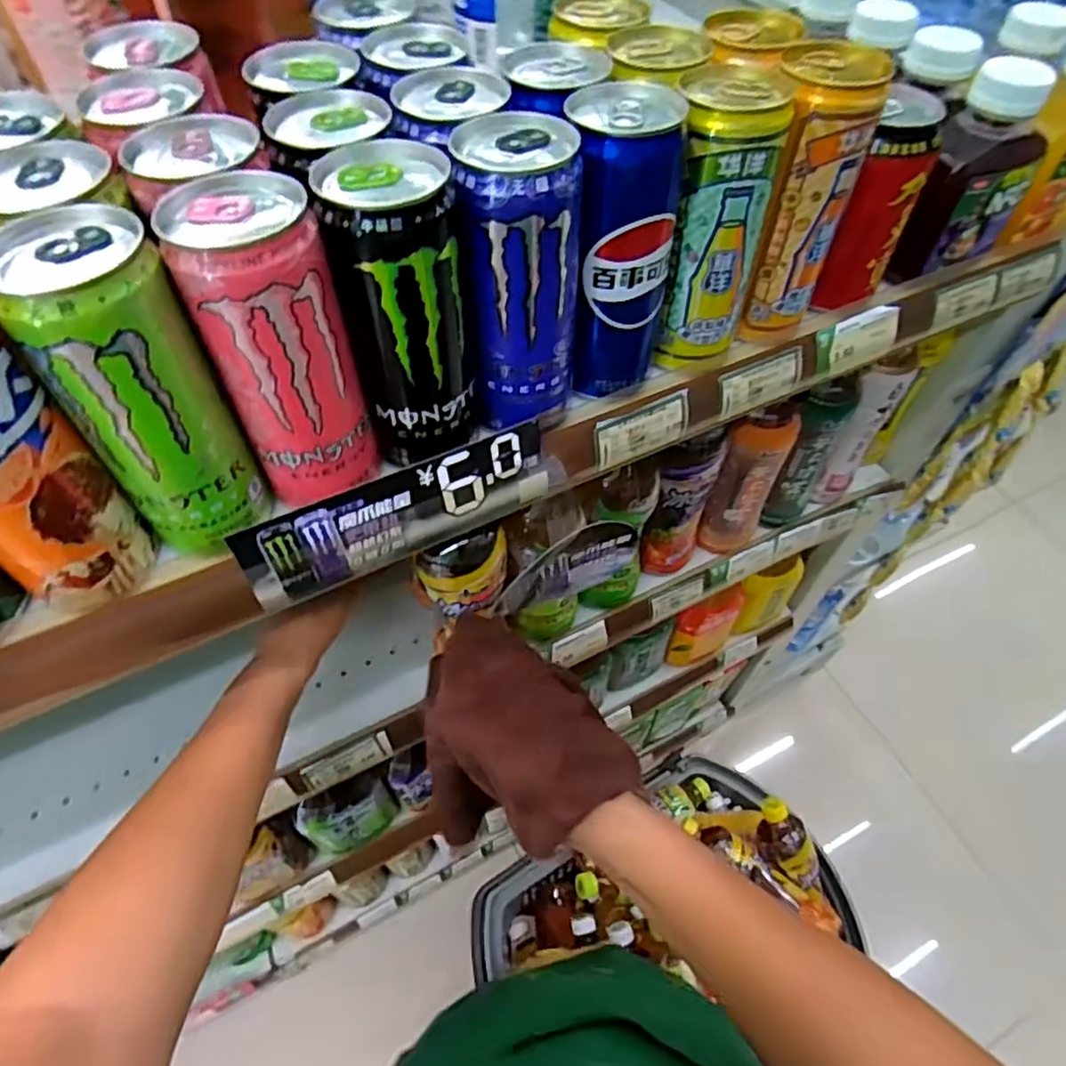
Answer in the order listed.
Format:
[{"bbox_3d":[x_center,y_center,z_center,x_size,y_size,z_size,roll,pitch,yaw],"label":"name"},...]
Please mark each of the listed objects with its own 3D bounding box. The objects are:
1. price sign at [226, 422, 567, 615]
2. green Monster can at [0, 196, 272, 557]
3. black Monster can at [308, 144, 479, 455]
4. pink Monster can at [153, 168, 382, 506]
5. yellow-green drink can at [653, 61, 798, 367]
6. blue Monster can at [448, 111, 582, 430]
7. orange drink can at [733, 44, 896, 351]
[{"bbox_3d":[-0.064,-0.011,0.352,0.170,0.049,0.004,-23,42,-16],"label":"price sign"},{"bbox_3d":[-0.159,-0.055,0.276,0.052,0.135,0.054,-29,61,-20],"label":"green Monster can"},{"bbox_3d":[-0.056,-0.099,0.304,0.057,0.123,0.053,-14,56,-12],"label":"black Monster can"},{"bbox_3d":[-0.106,-0.077,0.292,0.055,0.129,0.058,-20,58,-15],"label":"pink Monster can"},{"bbox_3d":[0.096,-0.161,0.359,0.055,0.138,0.056,17,56,10],"label":"yellow-green drink can"},{"bbox_3d":[-0.005,-0.115,0.321,0.053,0.135,0.052,1,55,-1],"label":"blue Monster can"},{"bbox_3d":[0.146,-0.179,0.370,0.053,0.141,0.056,1,55,-1],"label":"orange drink can"}]

